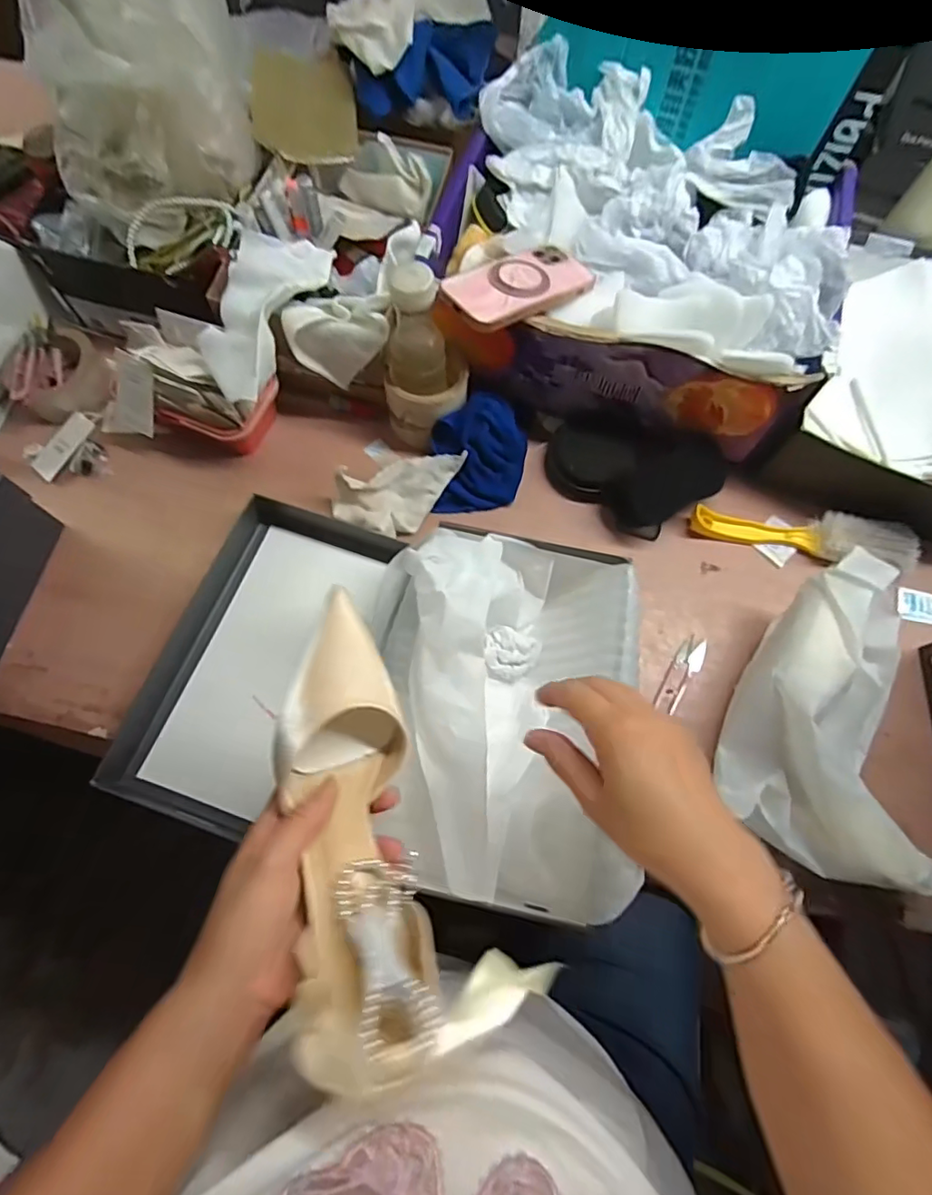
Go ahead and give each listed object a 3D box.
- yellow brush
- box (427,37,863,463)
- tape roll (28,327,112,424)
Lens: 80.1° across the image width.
[{"bbox_3d":[0.355,-0.064,0.585,0.228,0.037,0.055,7,70,1],"label":"yellow brush"},{"bbox_3d":[0.169,-0.363,0.591,0.374,0.167,0.318,11,70,3],"label":"box"},{"bbox_3d":[-0.459,-0.255,0.640,0.091,0.043,0.093,-24,72,-9],"label":"tape roll"}]

